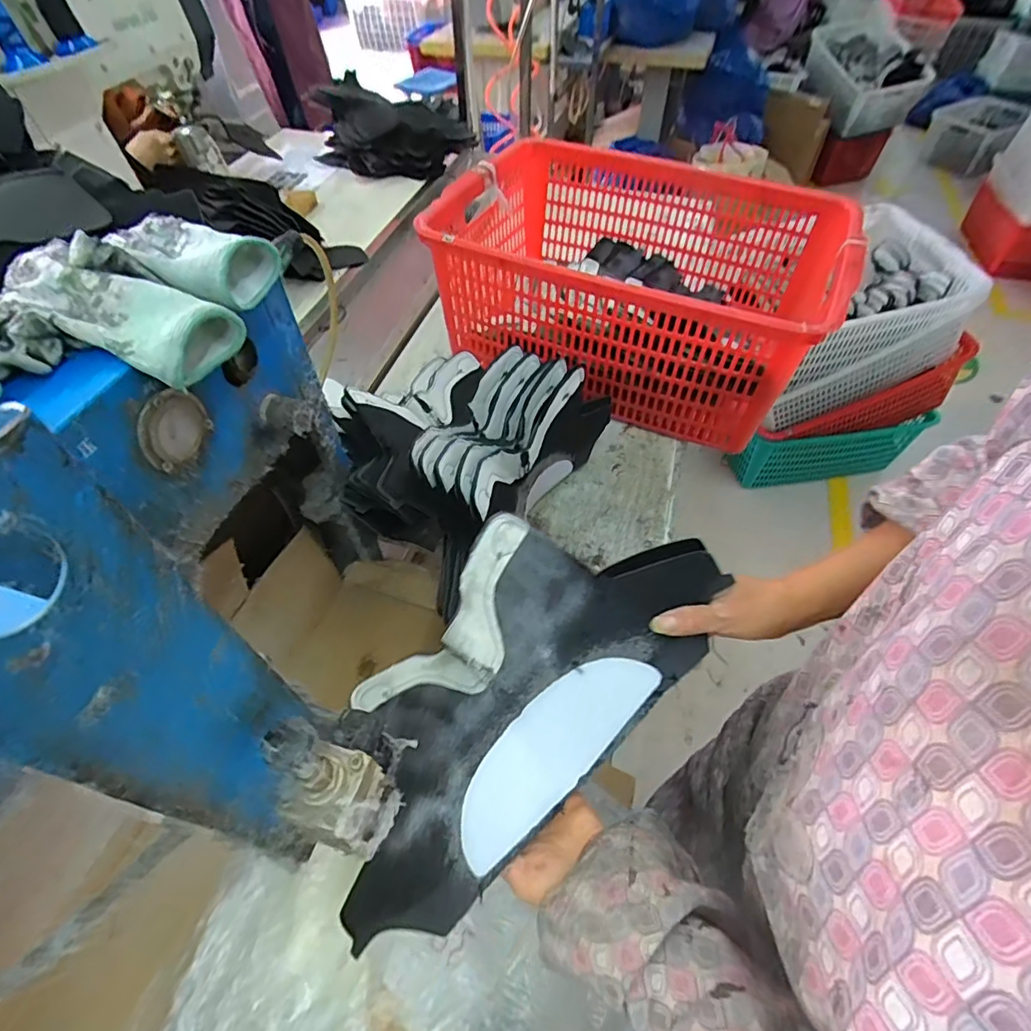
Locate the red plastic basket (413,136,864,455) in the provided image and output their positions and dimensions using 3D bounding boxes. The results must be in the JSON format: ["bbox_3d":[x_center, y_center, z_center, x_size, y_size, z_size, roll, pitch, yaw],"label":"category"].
[{"bbox_3d":[0.195,-0.385,0.889,0.576,0.224,0.456,19,55,14],"label":"red plastic basket"}]

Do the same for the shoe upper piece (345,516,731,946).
[{"bbox_3d":[-0.011,0.136,0.440,0.358,0.056,0.183,-46,64,-4],"label":"shoe upper piece"}]

